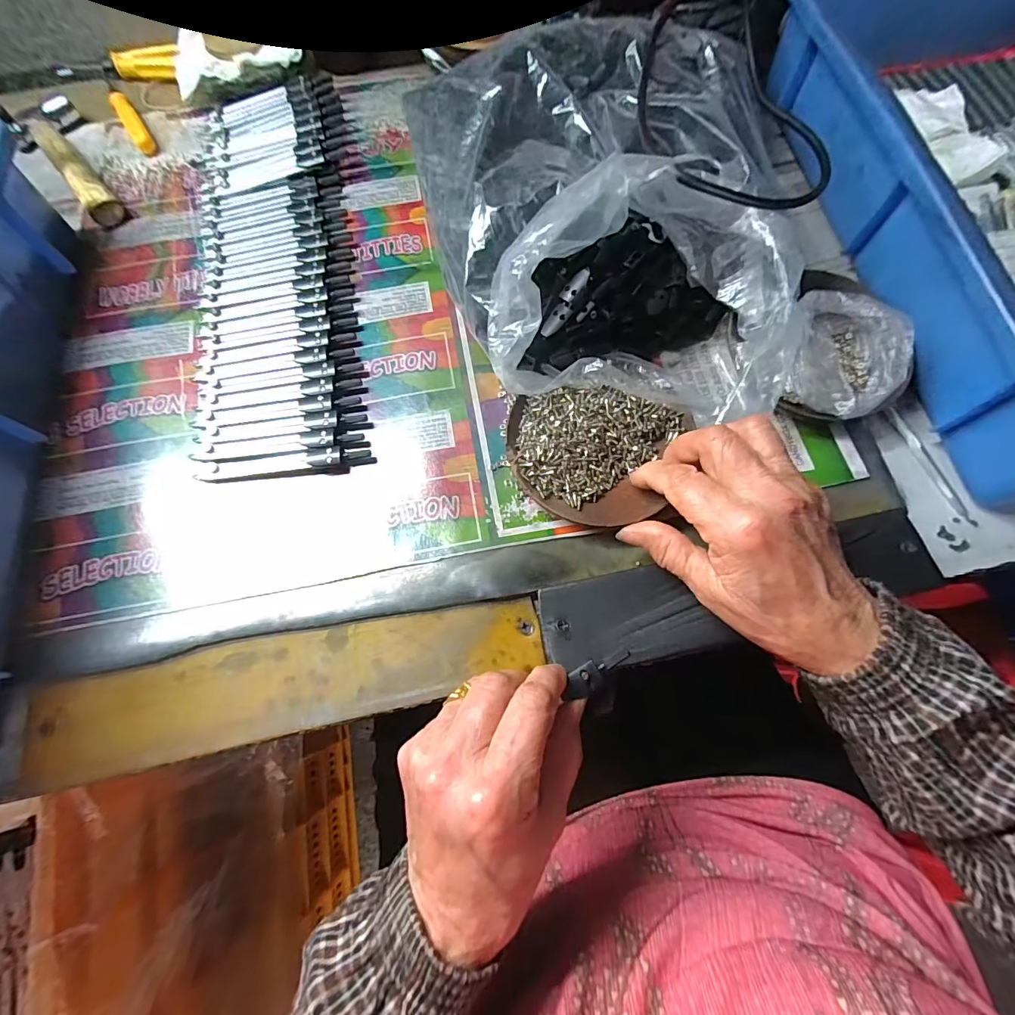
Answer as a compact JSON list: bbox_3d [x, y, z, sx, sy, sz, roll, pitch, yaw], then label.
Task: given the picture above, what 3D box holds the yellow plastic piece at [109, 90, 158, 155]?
[{"bbox_3d":[-0.333,-0.341,0.396,0.015,0.015,0.079,-35,75,-9],"label":"yellow plastic piece"}]

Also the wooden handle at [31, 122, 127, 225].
[{"bbox_3d":[-0.360,-0.283,0.374,0.022,0.019,0.134,-38,76,-10],"label":"wooden handle"}]

